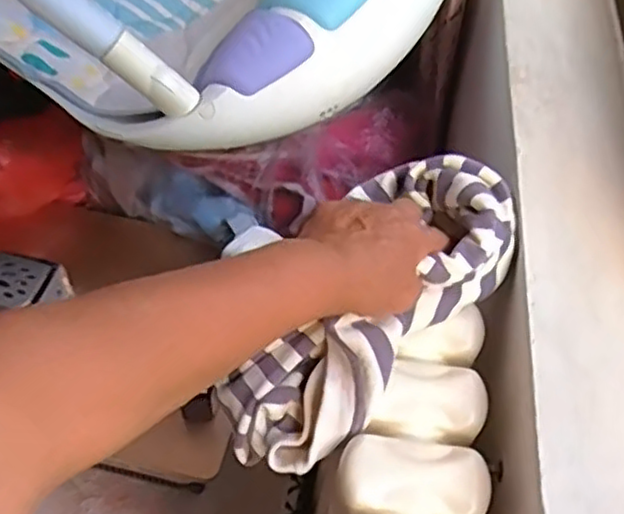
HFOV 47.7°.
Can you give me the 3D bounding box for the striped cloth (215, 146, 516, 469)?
[{"bbox_3d":[0.037,0.031,0.499,0.117,0.080,0.273,39,86,22],"label":"striped cloth"}]

